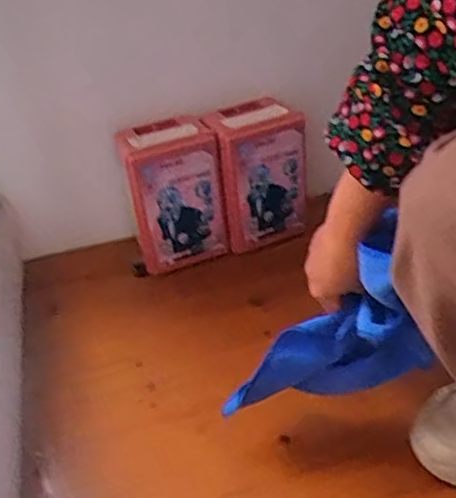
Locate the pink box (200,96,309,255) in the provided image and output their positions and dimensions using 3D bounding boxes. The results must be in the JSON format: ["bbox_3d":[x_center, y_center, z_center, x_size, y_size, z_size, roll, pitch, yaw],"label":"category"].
[{"bbox_3d":[0.034,-0.121,0.960,0.156,0.210,0.130,-22,37,-23],"label":"pink box"}]

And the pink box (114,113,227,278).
[{"bbox_3d":[-0.086,-0.079,0.939,0.136,0.229,0.112,-14,36,-10],"label":"pink box"}]

